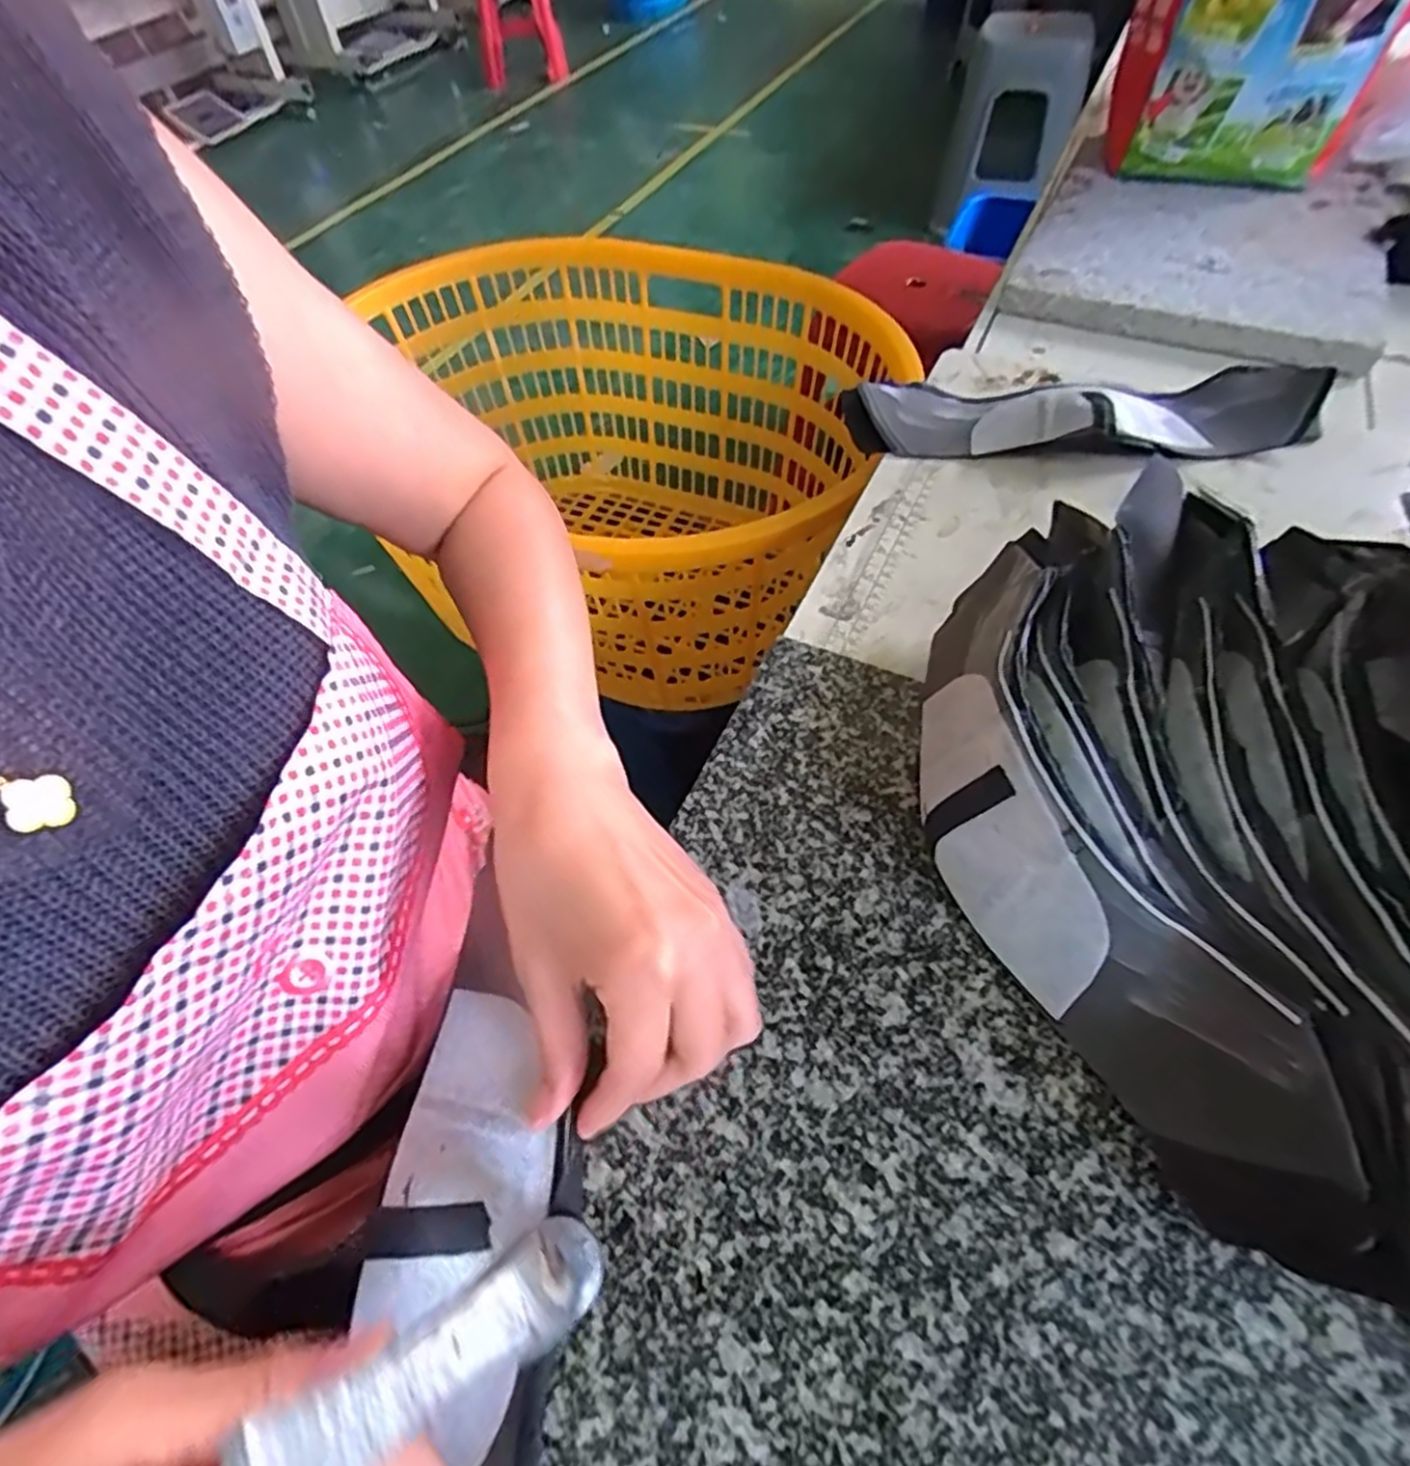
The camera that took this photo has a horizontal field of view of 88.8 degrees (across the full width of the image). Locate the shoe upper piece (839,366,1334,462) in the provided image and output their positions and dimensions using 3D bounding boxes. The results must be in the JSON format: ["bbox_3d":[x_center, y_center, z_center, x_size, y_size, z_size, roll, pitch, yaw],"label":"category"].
[{"bbox_3d":[0.258,-0.227,0.507,0.311,0.034,0.084,6,56,9],"label":"shoe upper piece"}]

